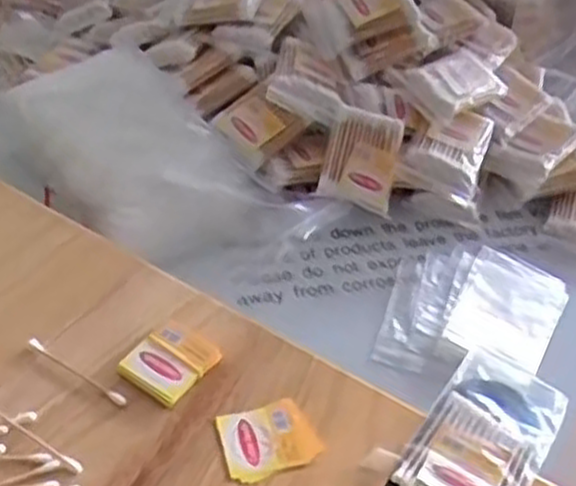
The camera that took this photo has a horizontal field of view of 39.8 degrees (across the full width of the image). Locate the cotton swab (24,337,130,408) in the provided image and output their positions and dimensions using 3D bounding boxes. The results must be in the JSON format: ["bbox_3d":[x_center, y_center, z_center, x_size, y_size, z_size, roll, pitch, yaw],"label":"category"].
[{"bbox_3d":[-0.122,0.073,0.456,0.073,0.007,0.007,26,46,19],"label":"cotton swab"}]

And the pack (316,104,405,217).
[{"bbox_3d":[0.059,-0.069,0.645,0.058,0.017,0.080,12,82,8],"label":"pack"}]

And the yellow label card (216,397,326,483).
[{"bbox_3d":[-0.011,0.107,0.438,0.051,0.004,0.041,-12,46,-20],"label":"yellow label card"}]

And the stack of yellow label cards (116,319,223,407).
[{"bbox_3d":[-0.068,0.070,0.465,0.042,0.010,0.047,30,47,22],"label":"stack of yellow label cards"}]

